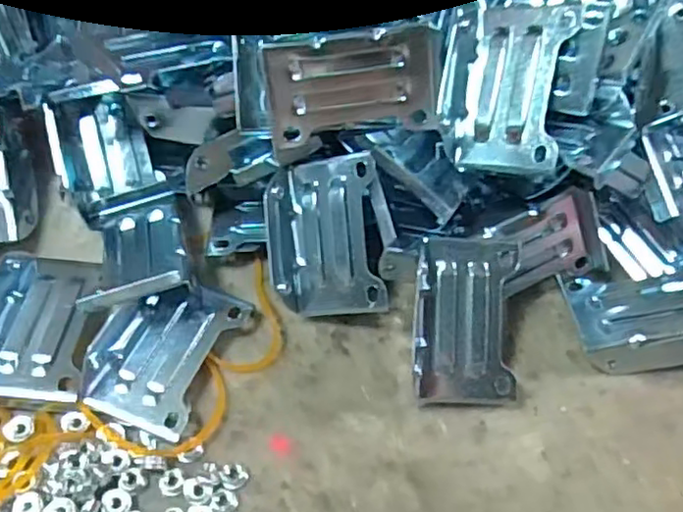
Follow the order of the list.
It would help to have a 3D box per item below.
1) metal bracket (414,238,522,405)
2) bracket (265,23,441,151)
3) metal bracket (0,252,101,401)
[{"bbox_3d":[0.044,0.024,0.232,0.036,0.015,0.058,3,88,-4],"label":"metal bracket"},{"bbox_3d":[0.004,-0.058,0.220,0.058,0.033,0.005,-9,24,-5],"label":"bracket"},{"bbox_3d":[-0.108,0.020,0.226,0.034,0.016,0.056,0,58,-4],"label":"metal bracket"}]

